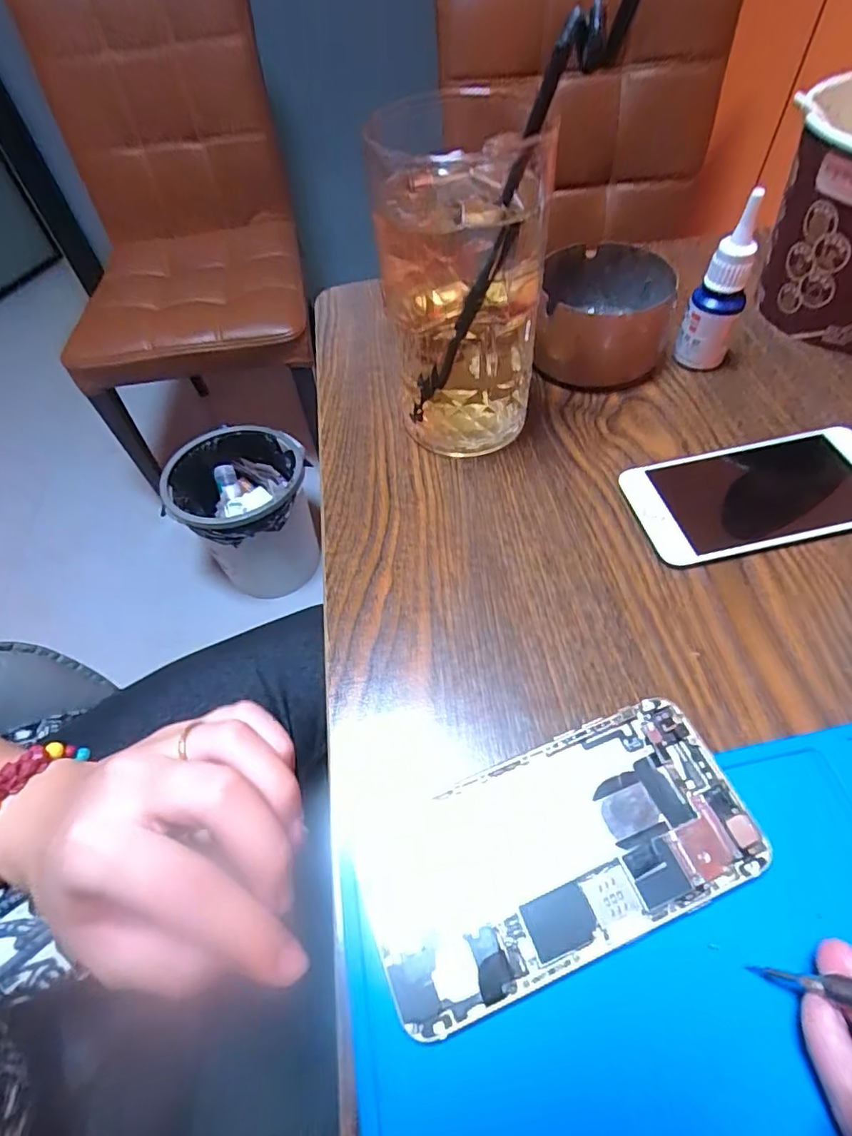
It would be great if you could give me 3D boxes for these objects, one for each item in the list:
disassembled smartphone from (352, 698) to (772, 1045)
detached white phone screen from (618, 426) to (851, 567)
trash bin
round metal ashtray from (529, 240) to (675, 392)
[{"bbox_3d":[0.047,0.100,0.196,0.134,0.010,0.064,-20,56,-9],"label":"disassembled smartphone"},{"bbox_3d":[0.173,-0.040,0.283,0.132,0.011,0.064,-12,55,-4],"label":"detached white phone screen"},{"bbox_3d":[-0.344,-0.107,1.107,0.250,0.246,0.252,-9,57,-1],"label":"trash bin"},{"bbox_3d":[0.112,-0.162,0.349,0.077,0.050,0.081,-2,55,3],"label":"round metal ashtray"}]

